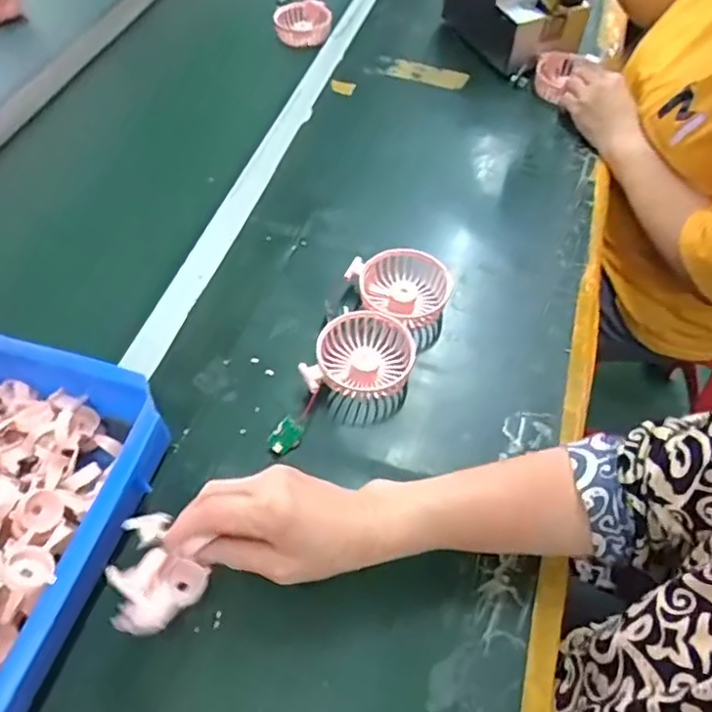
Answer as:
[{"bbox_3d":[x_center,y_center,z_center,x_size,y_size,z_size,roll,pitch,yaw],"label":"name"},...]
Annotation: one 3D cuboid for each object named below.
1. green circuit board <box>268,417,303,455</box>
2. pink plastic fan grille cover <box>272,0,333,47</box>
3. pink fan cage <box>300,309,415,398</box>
[{"bbox_3d":[-0.061,0.072,0.531,0.031,0.026,0.007,-52,26,-9],"label":"green circuit board"},{"bbox_3d":[-0.083,-0.532,0.966,0.093,0.058,0.045,-12,55,-7],"label":"pink plastic fan grille cover"},{"bbox_3d":[0.006,0.004,0.567,0.087,0.034,0.098,16,56,13],"label":"pink fan cage"}]

